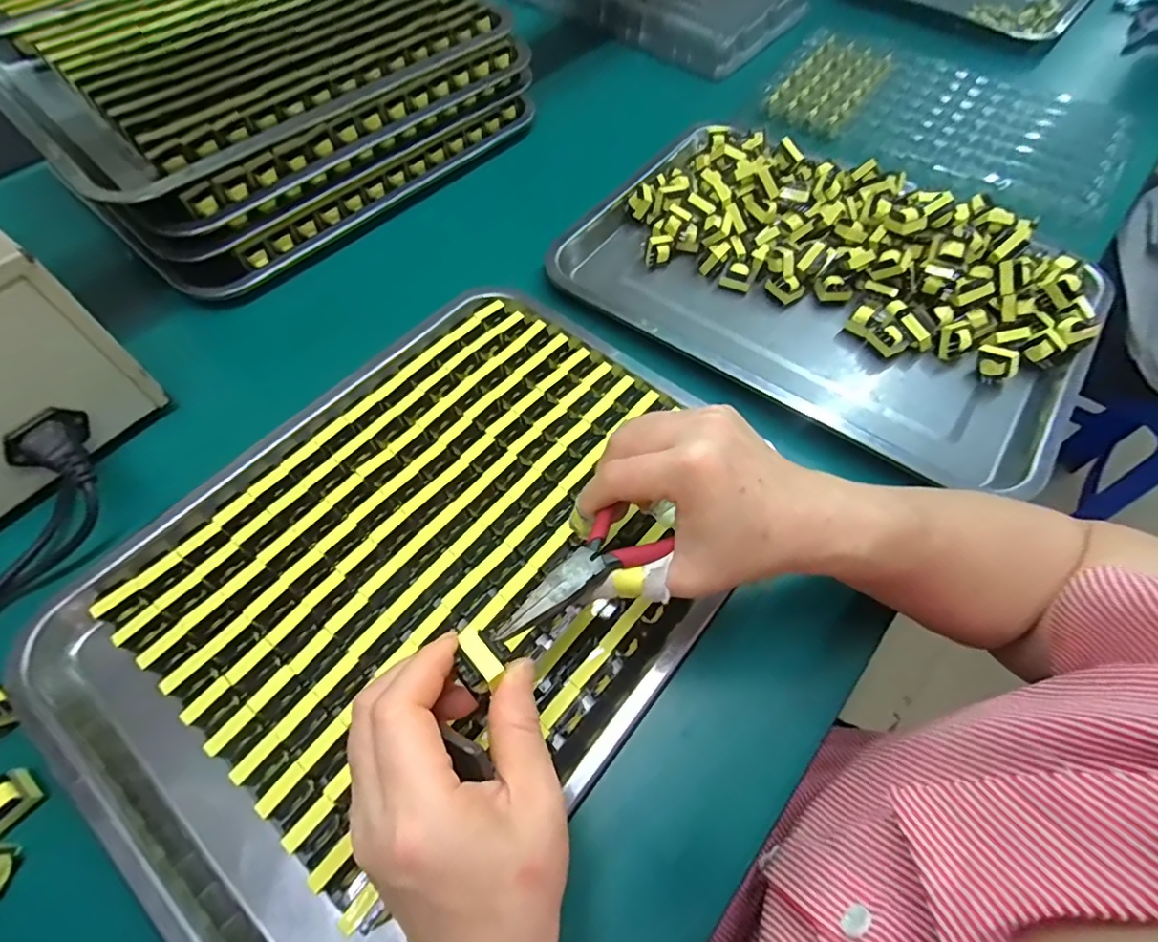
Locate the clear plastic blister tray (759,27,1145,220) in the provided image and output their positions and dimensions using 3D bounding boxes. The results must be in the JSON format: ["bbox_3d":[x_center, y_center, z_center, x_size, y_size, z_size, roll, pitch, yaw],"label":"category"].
[{"bbox_3d":[0.379,-0.379,0.586,0.333,0.023,0.221,30,64,14],"label":"clear plastic blister tray"}]

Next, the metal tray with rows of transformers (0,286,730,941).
[{"bbox_3d":[-0.091,0.048,0.334,0.303,0.026,0.383,39,67,18],"label":"metal tray with rows of transformers"}]

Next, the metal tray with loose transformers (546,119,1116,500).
[{"bbox_3d":[0.190,-0.156,0.451,0.397,0.060,0.262,32,65,15],"label":"metal tray with loose transformers"}]

